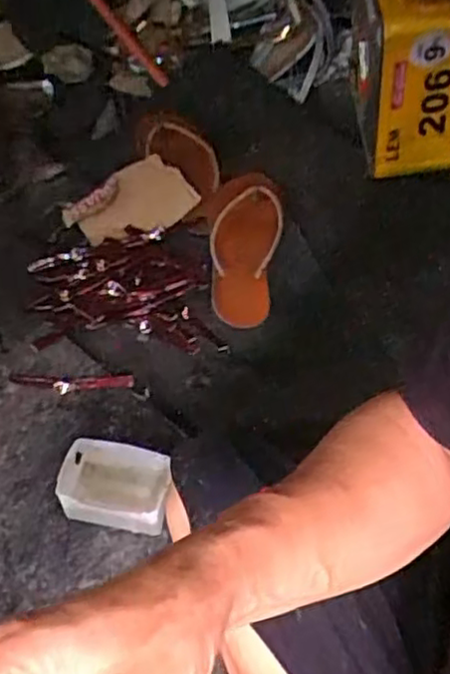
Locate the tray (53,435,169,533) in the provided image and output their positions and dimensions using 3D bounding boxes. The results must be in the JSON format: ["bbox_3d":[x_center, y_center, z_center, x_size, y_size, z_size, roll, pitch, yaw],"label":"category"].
[{"bbox_3d":[-0.103,0.145,0.672,0.105,0.056,0.066,8,51,7],"label":"tray"}]

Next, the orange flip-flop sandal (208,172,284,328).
[{"bbox_3d":[0.024,-0.120,0.887,0.090,0.026,0.227,3,65,5],"label":"orange flip-flop sandal"}]

